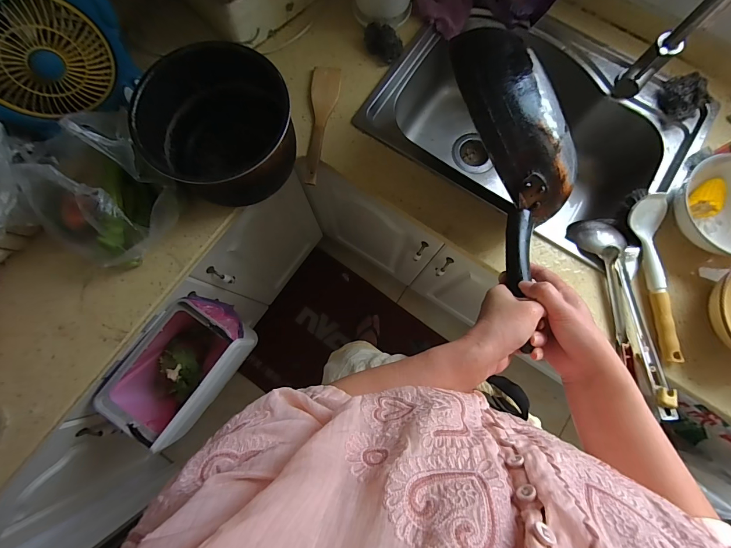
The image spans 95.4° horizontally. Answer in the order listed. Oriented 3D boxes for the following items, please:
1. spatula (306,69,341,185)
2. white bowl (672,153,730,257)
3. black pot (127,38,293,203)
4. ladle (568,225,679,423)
[{"bbox_3d":[-0.080,-0.283,0.629,0.051,0.010,0.239,3,79,0],"label":"spatula"},{"bbox_3d":[0.603,-0.109,0.555,0.164,0.060,0.168,0,79,-1],"label":"white bowl"},{"bbox_3d":[-0.236,-0.236,0.553,0.223,0.137,0.205,0,79,-1],"label":"black pot"},{"bbox_3d":[0.446,0.057,0.558,0.081,0.057,0.336,-15,79,-4],"label":"ladle"}]

